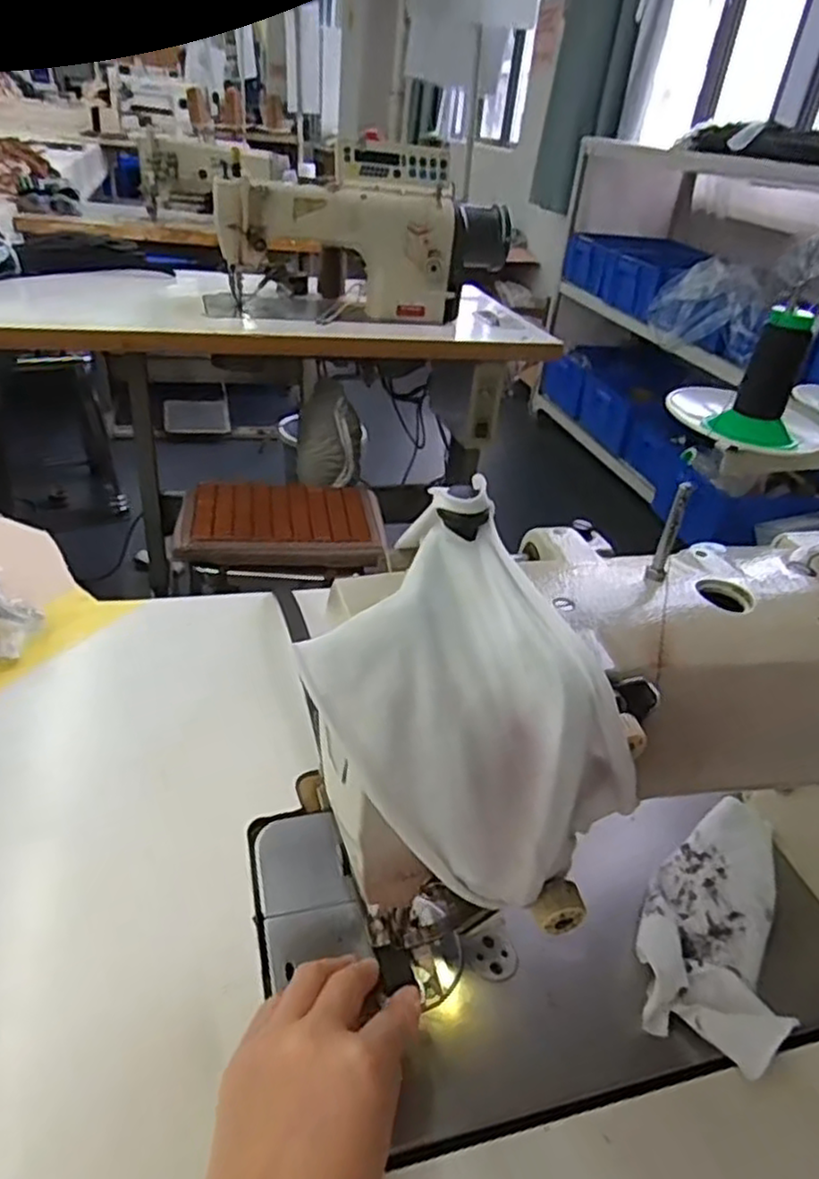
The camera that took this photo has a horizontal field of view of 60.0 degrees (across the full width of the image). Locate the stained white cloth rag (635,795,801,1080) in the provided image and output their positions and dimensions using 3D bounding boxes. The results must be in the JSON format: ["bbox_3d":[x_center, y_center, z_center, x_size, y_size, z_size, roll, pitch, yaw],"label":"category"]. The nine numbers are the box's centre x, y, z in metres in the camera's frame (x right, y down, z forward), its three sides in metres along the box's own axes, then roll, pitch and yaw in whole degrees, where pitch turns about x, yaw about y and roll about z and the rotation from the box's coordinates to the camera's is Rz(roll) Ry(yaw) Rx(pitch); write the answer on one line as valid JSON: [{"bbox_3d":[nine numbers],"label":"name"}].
[{"bbox_3d":[0.169,0.179,0.399,0.072,0.029,0.160,17,35,14],"label":"stained white cloth rag"}]

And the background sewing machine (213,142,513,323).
[{"bbox_3d":[-0.093,-0.699,1.394,0.558,0.267,0.204,-6,36,-18],"label":"background sewing machine"}]

